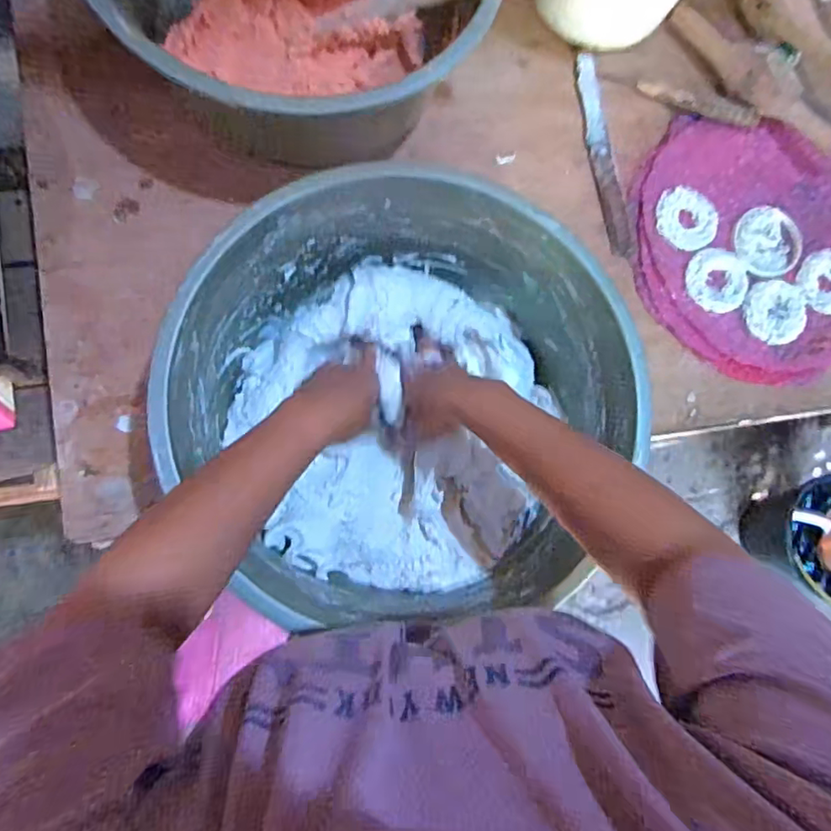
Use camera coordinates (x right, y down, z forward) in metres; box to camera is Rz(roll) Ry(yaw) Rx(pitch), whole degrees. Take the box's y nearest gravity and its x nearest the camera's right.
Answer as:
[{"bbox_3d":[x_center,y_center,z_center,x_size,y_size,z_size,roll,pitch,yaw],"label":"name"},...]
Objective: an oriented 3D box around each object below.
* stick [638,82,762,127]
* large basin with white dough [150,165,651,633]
[{"bbox_3d":[0.365,-0.400,0.756,0.161,0.018,0.018,14,81,-4],"label":"stick"},{"bbox_3d":[-0.007,-0.019,0.561,0.384,0.154,0.381,1,83,-6],"label":"large basin with white dough"}]

